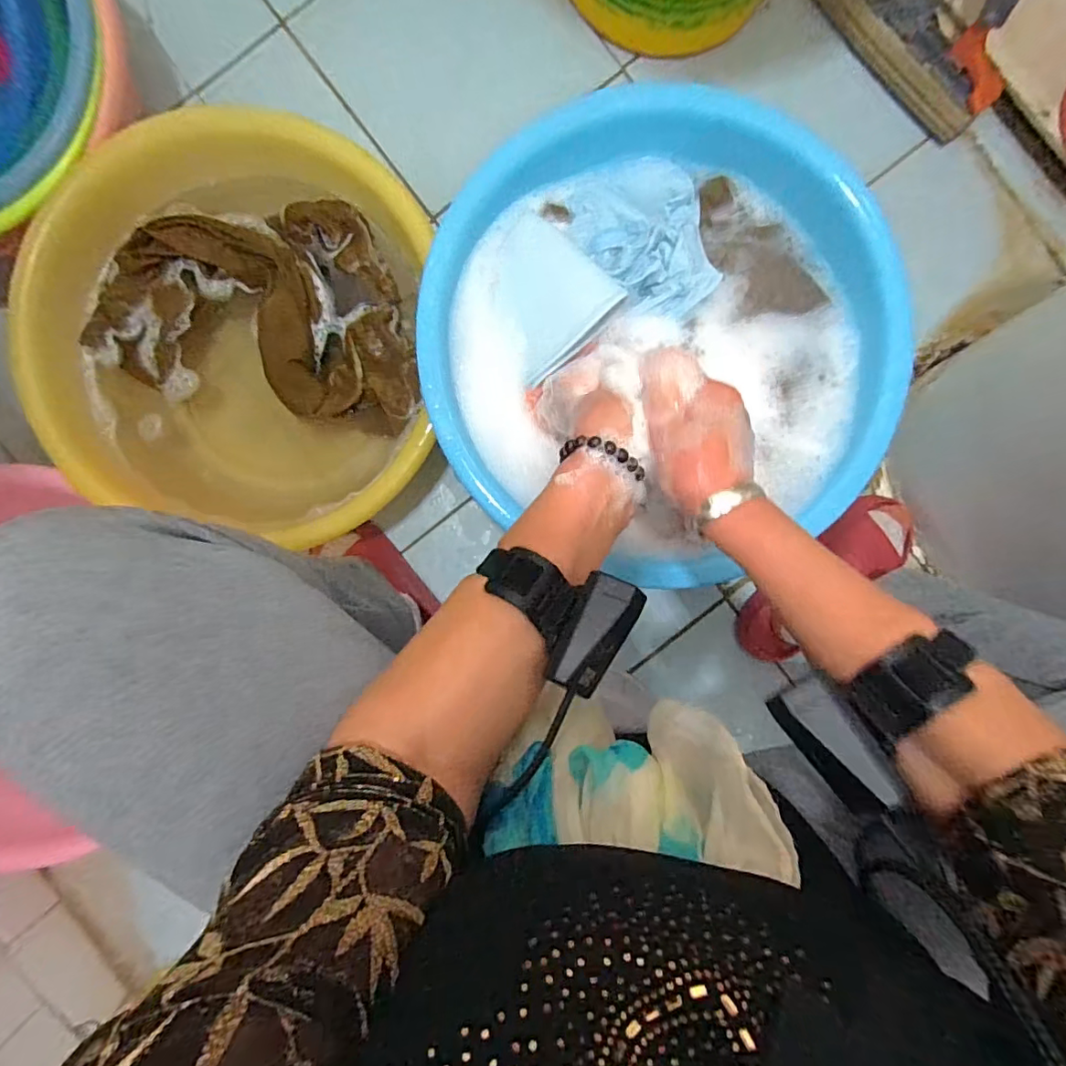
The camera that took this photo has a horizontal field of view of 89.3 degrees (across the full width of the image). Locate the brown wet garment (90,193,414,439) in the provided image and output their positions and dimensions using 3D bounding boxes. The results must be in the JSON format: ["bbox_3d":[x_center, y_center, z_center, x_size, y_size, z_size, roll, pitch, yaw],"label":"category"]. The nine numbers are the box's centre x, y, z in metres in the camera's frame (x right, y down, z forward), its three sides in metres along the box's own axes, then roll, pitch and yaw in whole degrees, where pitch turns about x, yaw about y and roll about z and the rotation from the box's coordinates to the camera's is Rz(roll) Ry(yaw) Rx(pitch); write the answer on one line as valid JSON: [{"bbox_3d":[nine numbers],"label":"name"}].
[{"bbox_3d":[-0.300,-0.218,0.575,0.334,0.068,0.238,-8,92,0],"label":"brown wet garment"}]

